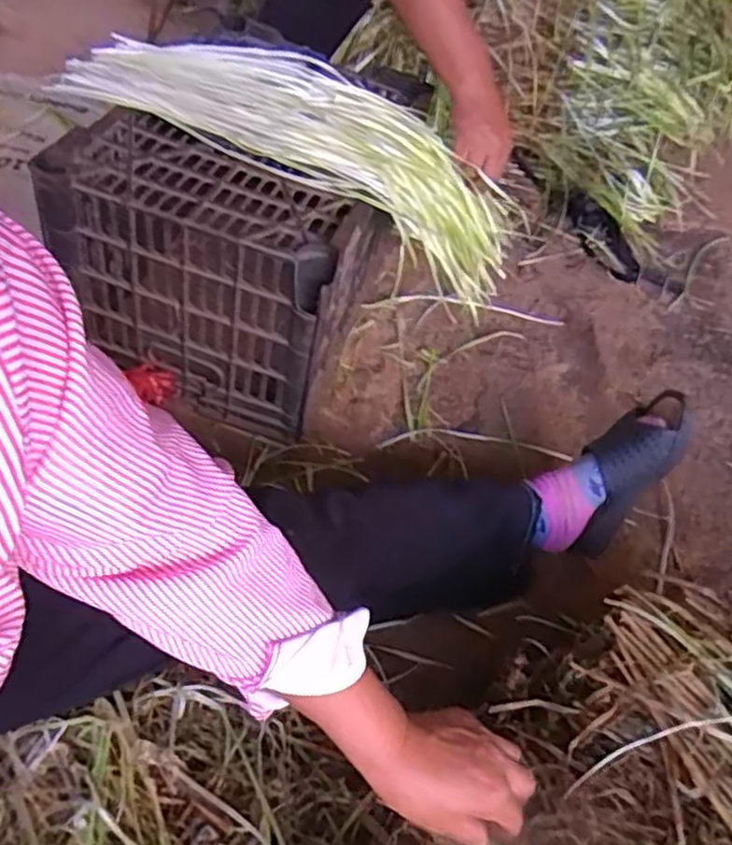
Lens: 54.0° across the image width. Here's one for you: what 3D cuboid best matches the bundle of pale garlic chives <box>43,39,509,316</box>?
[{"bbox_3d":[-0.071,-0.365,0.917,0.570,0.091,0.214,25,55,-3],"label":"bundle of pale garlic chives"}]

